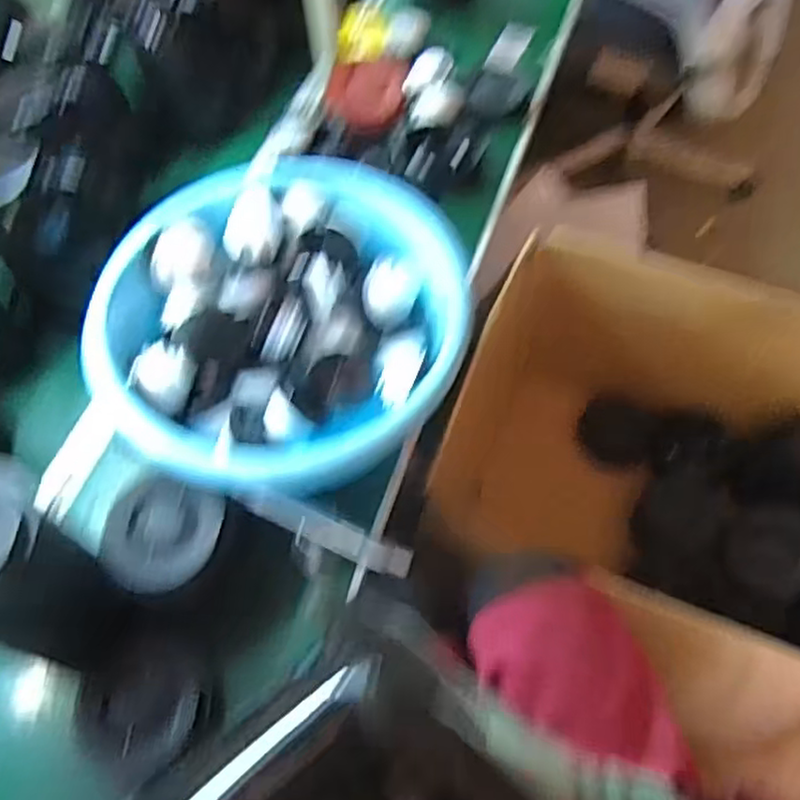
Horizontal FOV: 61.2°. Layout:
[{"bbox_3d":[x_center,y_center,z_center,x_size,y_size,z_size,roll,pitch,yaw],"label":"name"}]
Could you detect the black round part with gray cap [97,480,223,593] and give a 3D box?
[{"bbox_3d":[-0.212,0.120,0.602,0.096,0.023,0.096,-1,59,2],"label":"black round part with gray cap"}]

